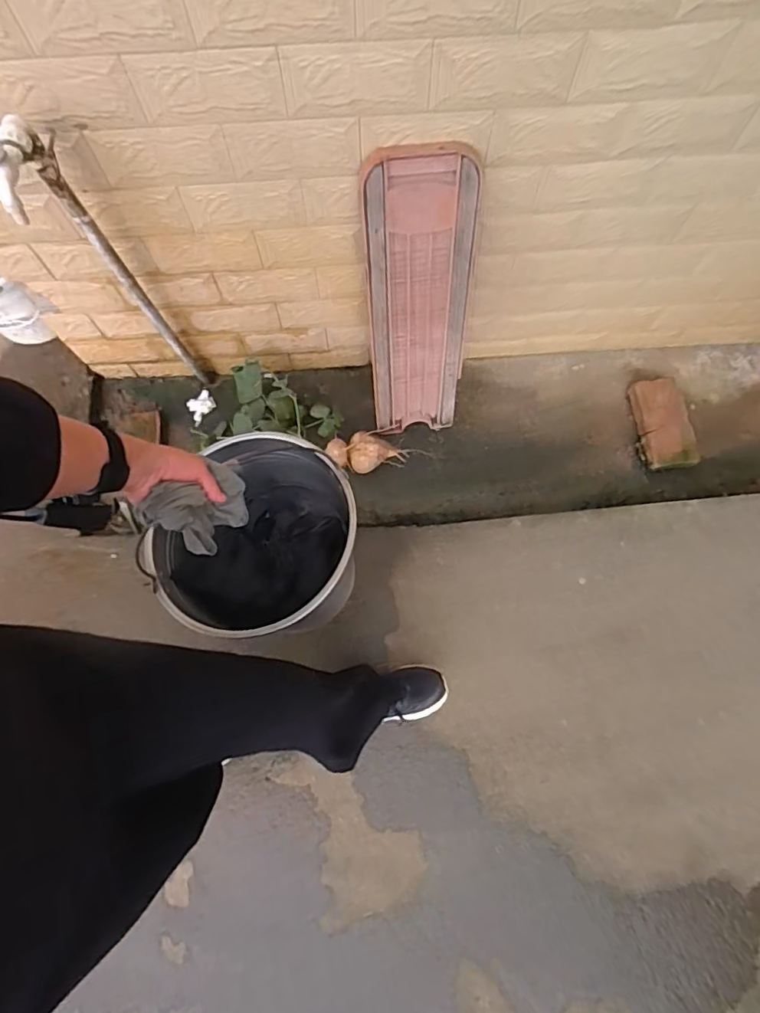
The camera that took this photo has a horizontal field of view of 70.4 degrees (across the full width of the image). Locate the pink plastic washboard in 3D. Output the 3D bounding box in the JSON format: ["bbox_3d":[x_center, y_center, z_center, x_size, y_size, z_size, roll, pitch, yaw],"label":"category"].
[{"bbox_3d":[0.078,-0.376,1.091,0.206,0.642,0.055,-6,58,-1],"label":"pink plastic washboard"}]

